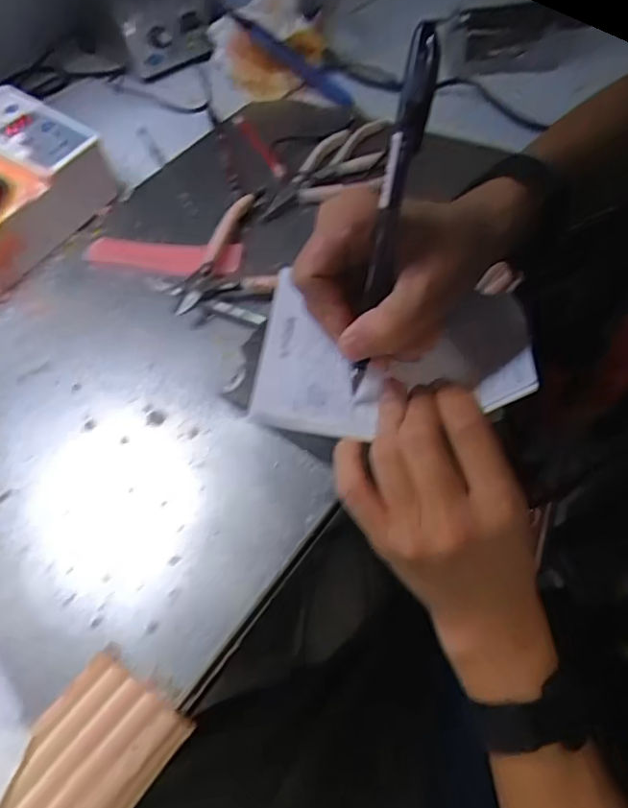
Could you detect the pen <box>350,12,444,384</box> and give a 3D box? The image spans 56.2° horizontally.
[{"bbox_3d":[0.034,-0.084,0.268,0.013,0.155,0.015,14,24,8],"label":"pen"}]

